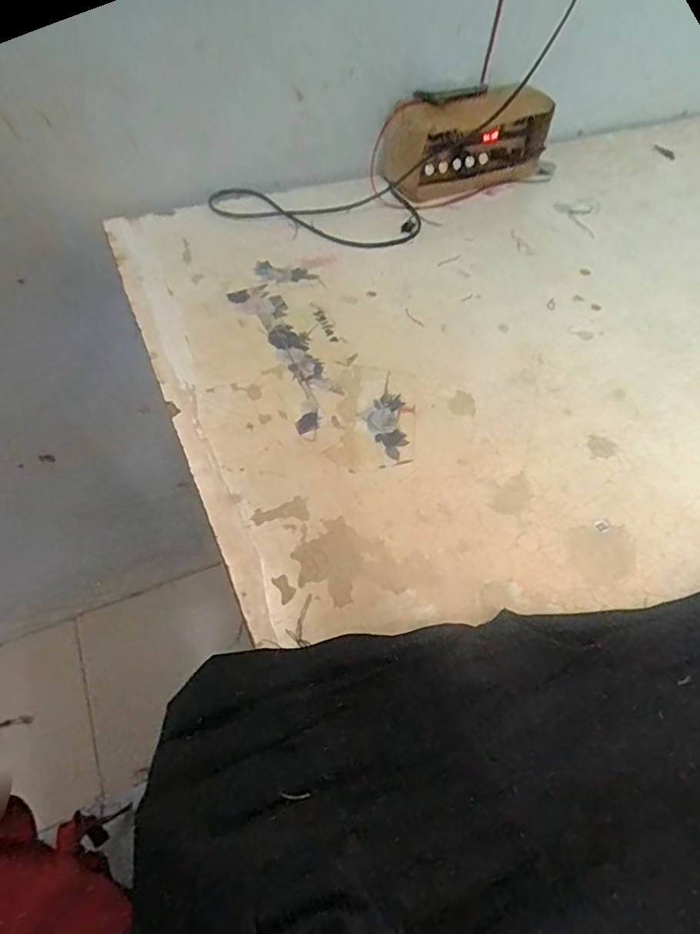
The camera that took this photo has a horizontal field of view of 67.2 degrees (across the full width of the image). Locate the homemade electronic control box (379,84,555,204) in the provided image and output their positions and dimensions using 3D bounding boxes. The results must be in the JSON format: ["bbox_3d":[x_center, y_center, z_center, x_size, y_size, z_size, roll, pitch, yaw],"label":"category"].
[{"bbox_3d":[0.134,-0.365,0.595,0.202,0.094,0.061,-22,56,-17],"label":"homemade electronic control box"}]

